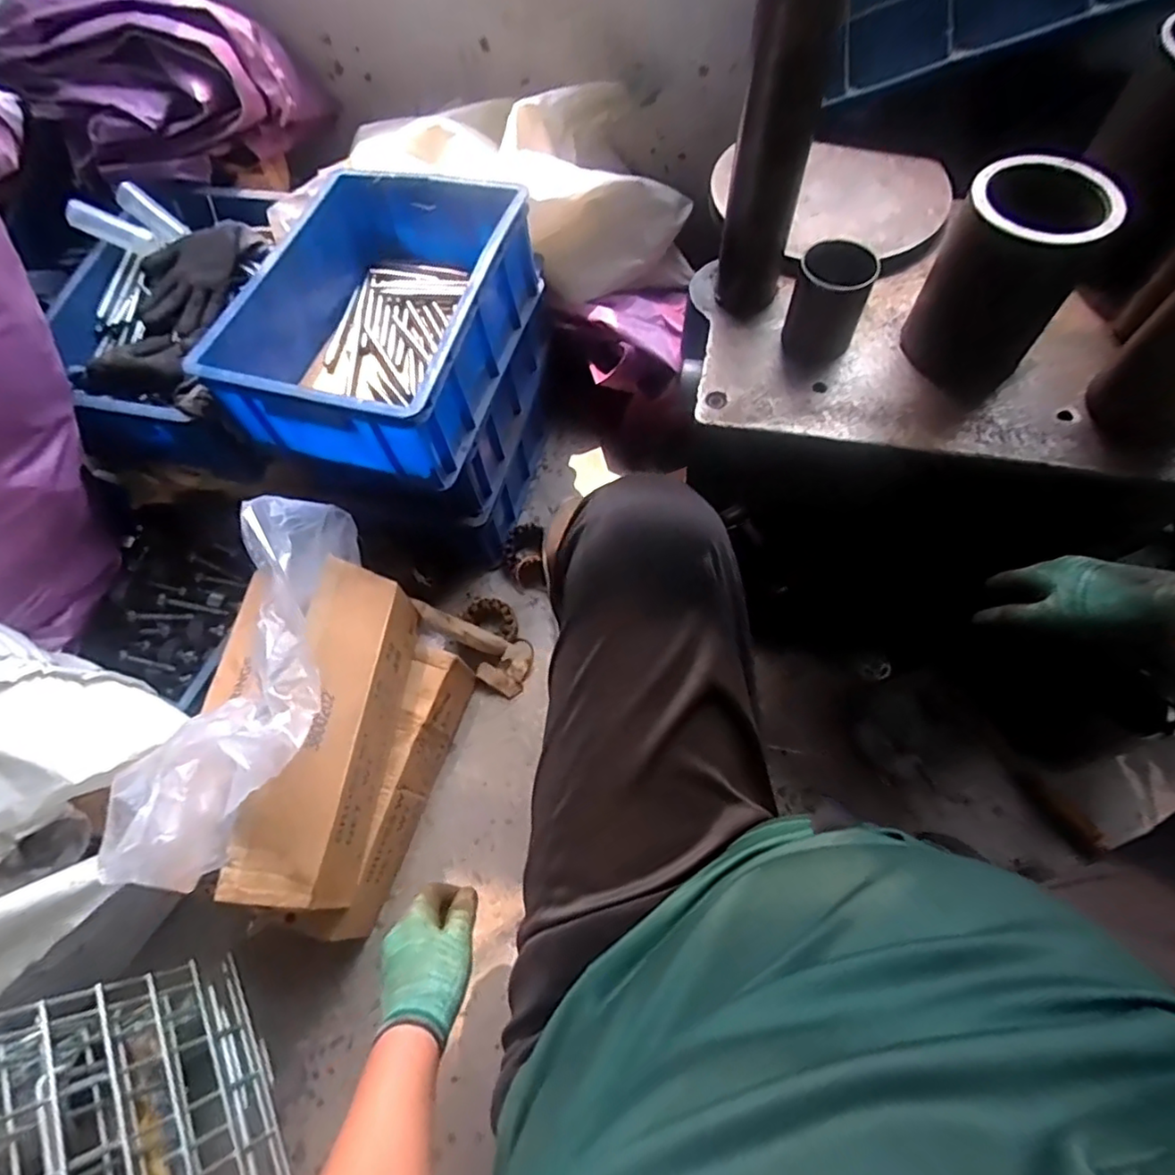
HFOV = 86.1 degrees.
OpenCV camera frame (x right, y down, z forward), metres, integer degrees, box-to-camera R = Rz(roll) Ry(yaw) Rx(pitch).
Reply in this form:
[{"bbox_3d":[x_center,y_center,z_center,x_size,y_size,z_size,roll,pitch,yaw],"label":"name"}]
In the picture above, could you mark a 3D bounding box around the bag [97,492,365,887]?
[{"bbox_3d":[-0.315,0.080,0.621,0.131,0.138,0.397,9,64,7],"label":"bag"}]

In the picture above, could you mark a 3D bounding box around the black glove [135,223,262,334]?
[{"bbox_3d":[-0.559,-0.441,0.885,0.146,0.038,0.192,23,67,13],"label":"black glove"}]

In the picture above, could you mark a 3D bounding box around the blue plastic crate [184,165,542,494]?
[{"bbox_3d":[-0.261,-0.351,0.823,0.291,0.136,0.399,13,65,9],"label":"blue plastic crate"}]

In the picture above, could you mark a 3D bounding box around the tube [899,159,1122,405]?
[{"bbox_3d":[0.364,-0.269,0.561,0.109,0.167,0.111,32,69,17],"label":"tube"}]

